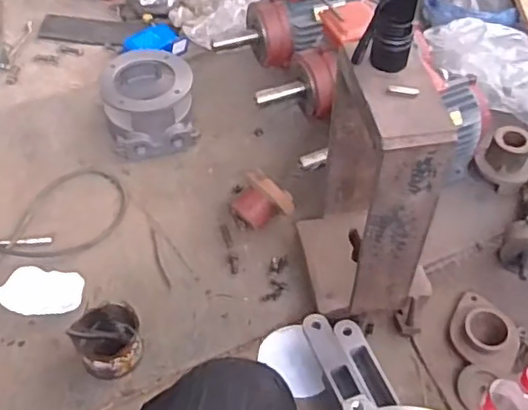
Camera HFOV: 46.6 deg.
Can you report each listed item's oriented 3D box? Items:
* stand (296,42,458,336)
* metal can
[{"bbox_3d":[0.164,-0.015,0.967,0.168,0.427,0.234,-6,53,-6],"label":"stand"},{"bbox_3d":[-0.244,0.222,0.990,0.099,0.074,0.097,1,52,-1],"label":"metal can"}]

